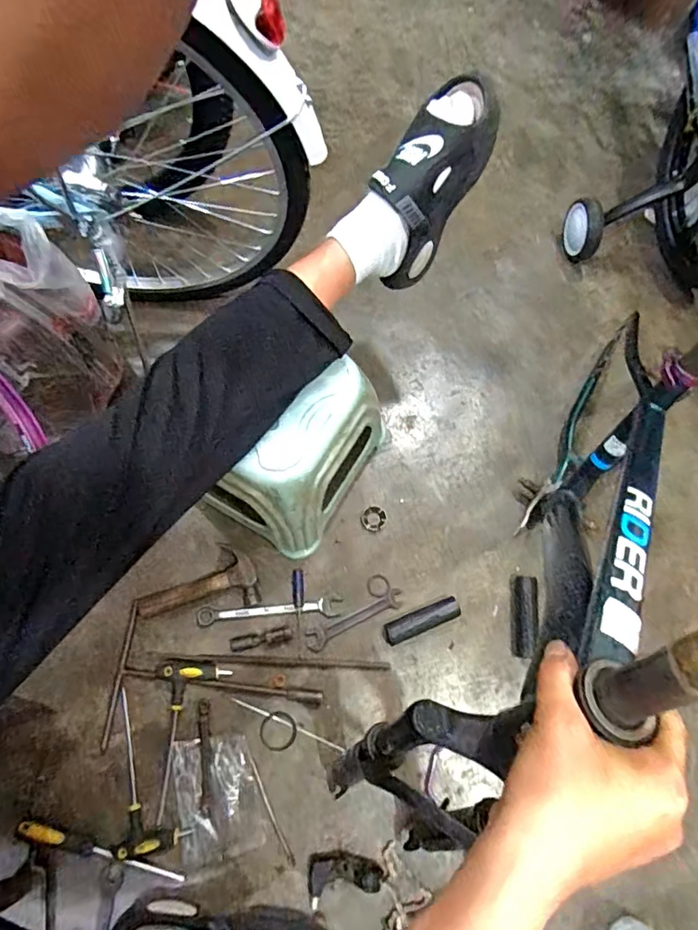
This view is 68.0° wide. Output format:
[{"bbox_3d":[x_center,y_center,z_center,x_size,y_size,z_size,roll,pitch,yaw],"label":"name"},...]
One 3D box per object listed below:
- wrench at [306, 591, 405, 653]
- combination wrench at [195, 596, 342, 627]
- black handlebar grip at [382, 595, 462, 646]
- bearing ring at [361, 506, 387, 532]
[{"bbox_3d":[0.009,0.234,0.786,0.158,0.006,0.034,-25,73,-11],"label":"wrench"},{"bbox_3d":[-0.121,0.222,0.784,0.214,0.006,0.030,-3,70,-3],"label":"combination wrench"},{"bbox_3d":[0.109,0.235,0.777,0.117,0.032,0.032,-20,72,-10],"label":"black handlebar grip"},{"bbox_3d":[0.040,0.088,0.837,0.042,0.006,0.041,1,70,-2],"label":"bearing ring"}]

